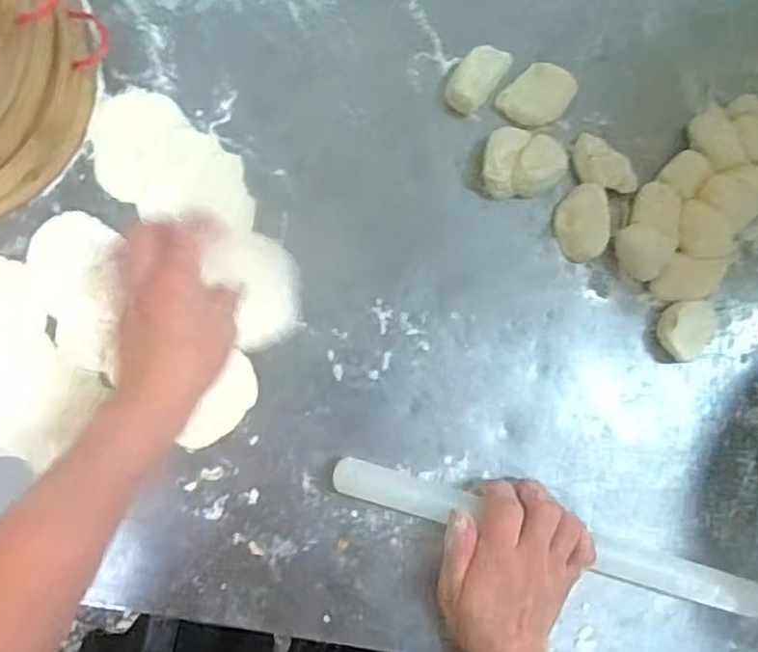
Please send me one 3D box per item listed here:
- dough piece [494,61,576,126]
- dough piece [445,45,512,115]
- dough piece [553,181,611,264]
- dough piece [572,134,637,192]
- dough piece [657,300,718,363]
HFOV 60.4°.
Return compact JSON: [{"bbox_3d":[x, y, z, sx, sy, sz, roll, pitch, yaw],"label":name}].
[{"bbox_3d":[0.114,-0.166,0.471,0.048,0.019,0.039,-42,92,-2],"label":"dough piece"},{"bbox_3d":[0.069,-0.177,0.464,0.029,0.026,0.046,38,88,-2],"label":"dough piece"},{"bbox_3d":[0.147,-0.074,0.471,0.033,0.020,0.054,-6,90,-3],"label":"dough piece"},{"bbox_3d":[0.159,-0.113,0.466,0.028,0.025,0.052,-41,91,-2],"label":"dough piece"},{"bbox_3d":[0.228,0.003,0.476,0.045,0.018,0.043,0,90,-3],"label":"dough piece"}]

